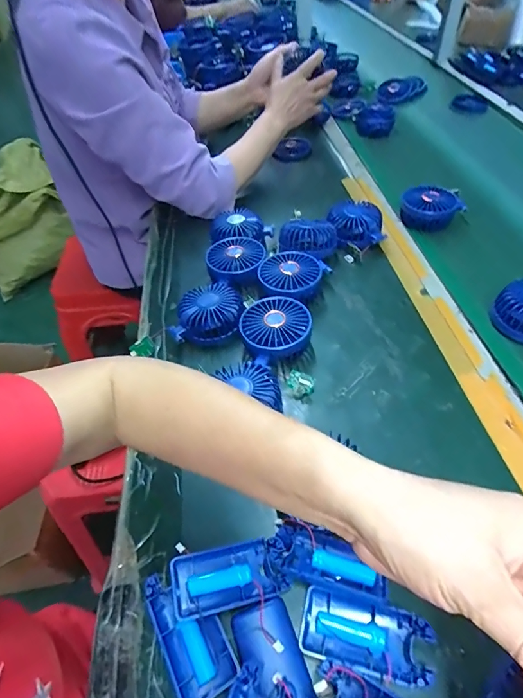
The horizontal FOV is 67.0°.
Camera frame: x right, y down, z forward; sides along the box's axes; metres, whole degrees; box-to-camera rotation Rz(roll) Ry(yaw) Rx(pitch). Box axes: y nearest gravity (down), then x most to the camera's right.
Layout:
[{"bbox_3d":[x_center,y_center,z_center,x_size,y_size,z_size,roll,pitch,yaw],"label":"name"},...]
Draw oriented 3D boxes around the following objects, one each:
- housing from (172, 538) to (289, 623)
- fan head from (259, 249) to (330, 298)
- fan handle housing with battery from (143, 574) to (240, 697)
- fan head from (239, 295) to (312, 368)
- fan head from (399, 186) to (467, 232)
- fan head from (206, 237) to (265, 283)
[{"bbox_3d":[-0.027,0.186,0.321,0.086,0.021,0.045,-13,49,-8],"label":"housing"},{"bbox_3d":[0.042,-0.104,0.562,0.084,0.033,0.086,-2,49,2],"label":"fan head"},{"bbox_3d":[-0.057,0.219,0.309,0.045,0.020,0.092,-26,52,-18],"label":"fan handle housing with battery"},{"bbox_3d":[0.018,-0.024,0.500,0.083,0.043,0.083,-2,49,2],"label":"fan head"},{"bbox_3d":[0.289,-0.245,0.671,0.095,0.052,0.086,7,49,10],"label":"fan head"},{"bbox_3d":[-0.038,-0.131,0.602,0.087,0.039,0.083,-7,49,-3],"label":"fan head"}]

